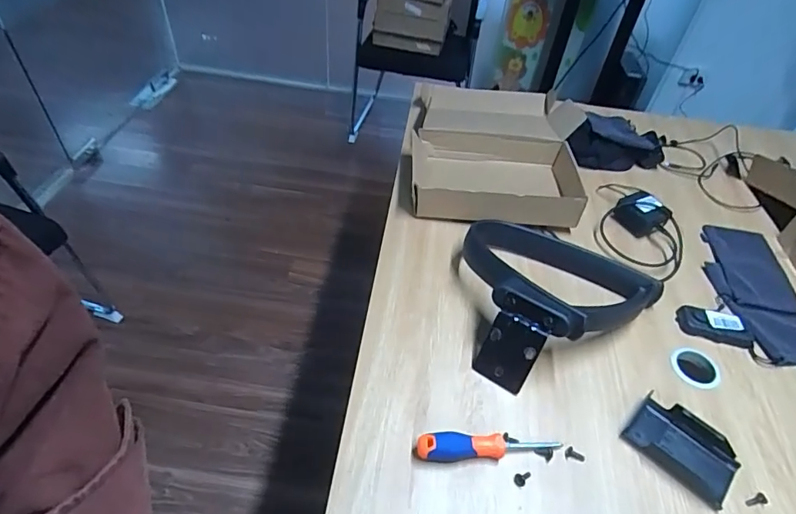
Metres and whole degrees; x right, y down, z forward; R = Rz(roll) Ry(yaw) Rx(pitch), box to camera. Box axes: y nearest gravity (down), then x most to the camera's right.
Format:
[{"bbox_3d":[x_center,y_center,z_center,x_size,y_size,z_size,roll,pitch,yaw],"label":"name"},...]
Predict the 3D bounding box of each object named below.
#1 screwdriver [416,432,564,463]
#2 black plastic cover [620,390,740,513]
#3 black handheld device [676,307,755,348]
[{"bbox_3d":[0.113,0.231,0.576,0.179,0.032,0.029,-1,46,-6],"label":"screwdriver"},{"bbox_3d":[0.363,0.241,0.597,0.126,0.029,0.079,37,53,27],"label":"black plastic cover"},{"bbox_3d":[0.501,0.107,0.741,0.102,0.025,0.053,13,46,7],"label":"black handheld device"}]

